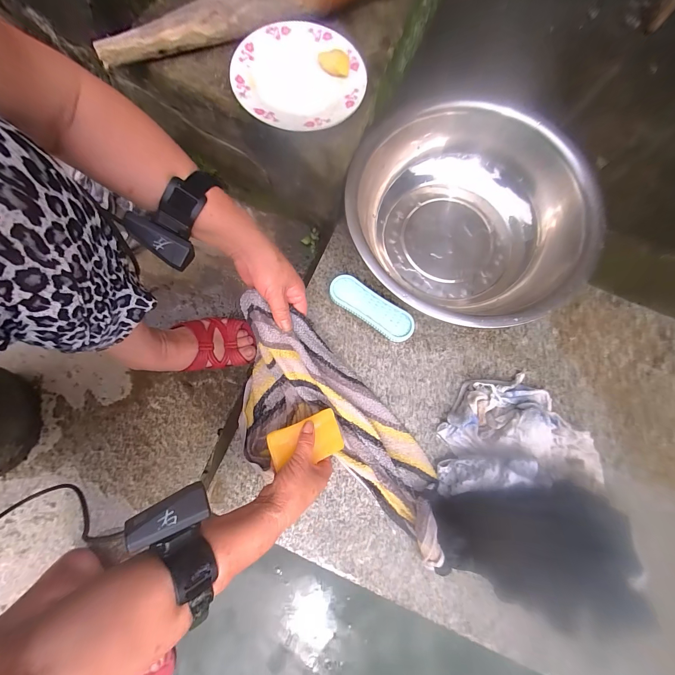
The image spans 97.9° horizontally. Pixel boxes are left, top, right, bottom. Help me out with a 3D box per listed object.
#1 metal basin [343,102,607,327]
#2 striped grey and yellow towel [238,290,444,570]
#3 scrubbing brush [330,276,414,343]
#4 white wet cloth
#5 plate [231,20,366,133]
[{"bbox_3d":[0.201,-0.193,0.490,0.350,0.125,0.374,0,78,-1],"label":"metal basin"},{"bbox_3d":[-0.011,0.152,0.428,0.393,0.117,0.189,44,80,-2],"label":"striped grey and yellow towel"},{"bbox_3d":[0.056,-0.046,0.494,0.149,0.041,0.053,33,79,6],"label":"scrubbing brush"},{"bbox_3d":[0.279,0.142,0.435,0.248,0.090,0.160,-4,78,-2],"label":"white wet cloth"},{"bbox_3d":[-0.049,-0.342,0.393,0.172,0.031,0.155,-18,79,-5],"label":"plate"}]

